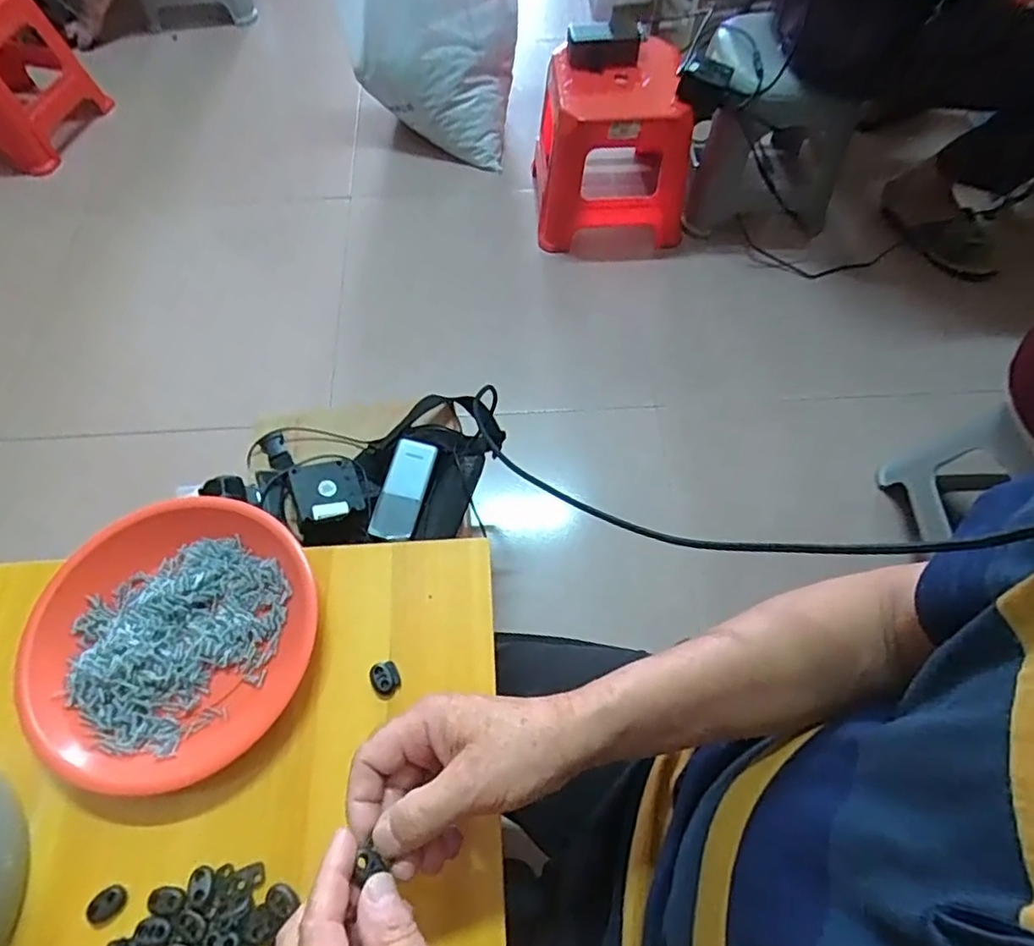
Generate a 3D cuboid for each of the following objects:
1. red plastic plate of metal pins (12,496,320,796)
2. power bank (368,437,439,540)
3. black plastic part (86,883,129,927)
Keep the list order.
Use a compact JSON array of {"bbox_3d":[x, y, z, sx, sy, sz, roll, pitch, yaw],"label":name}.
[{"bbox_3d":[-0.237,0.113,0.422,0.185,0.030,0.181,0,63,0],"label":"red plastic plate of metal pins"},{"bbox_3d":[-0.137,0.017,0.734,0.051,0.020,0.125,12,64,7],"label":"power bank"},{"bbox_3d":[-0.247,0.260,0.367,0.022,0.004,0.018,-37,68,-17],"label":"black plastic part"}]

